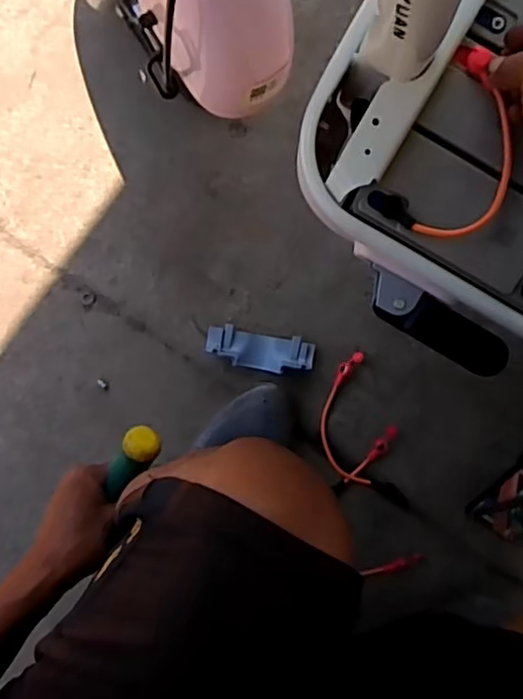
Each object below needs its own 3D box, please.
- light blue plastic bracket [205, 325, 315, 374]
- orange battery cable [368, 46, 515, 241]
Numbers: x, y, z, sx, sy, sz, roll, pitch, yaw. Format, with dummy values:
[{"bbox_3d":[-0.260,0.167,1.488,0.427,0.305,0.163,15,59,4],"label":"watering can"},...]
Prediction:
[{"bbox_3d":[-0.001,0.001,0.723,0.130,0.042,0.046,10,90,-2],"label":"light blue plastic bracket"},{"bbox_3d":[0.150,-0.147,0.448,0.081,0.030,0.126,28,90,-2],"label":"orange battery cable"}]

